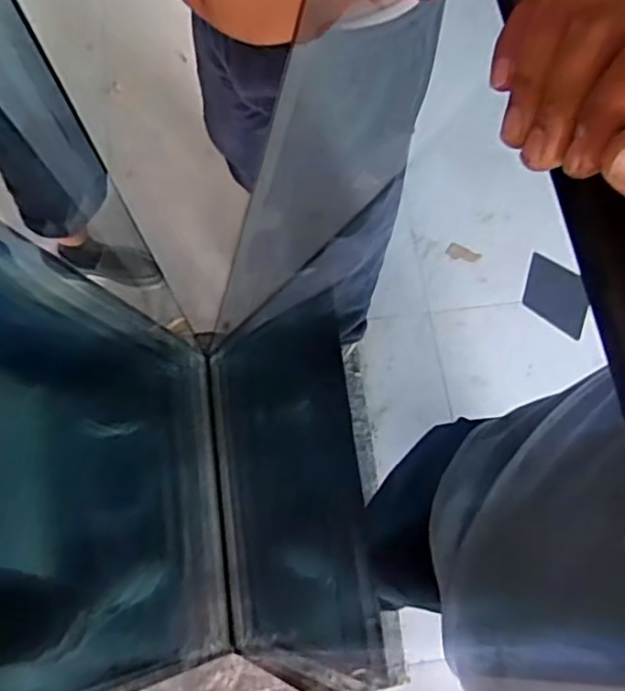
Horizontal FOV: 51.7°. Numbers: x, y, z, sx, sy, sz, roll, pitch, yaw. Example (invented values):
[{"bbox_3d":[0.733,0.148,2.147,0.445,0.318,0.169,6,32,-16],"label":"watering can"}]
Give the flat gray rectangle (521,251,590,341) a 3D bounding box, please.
[{"bbox_3d":[0.121,-0.025,0.321,0.004,0.029,0.046,-2,28,-20],"label":"flat gray rectangle"}]

